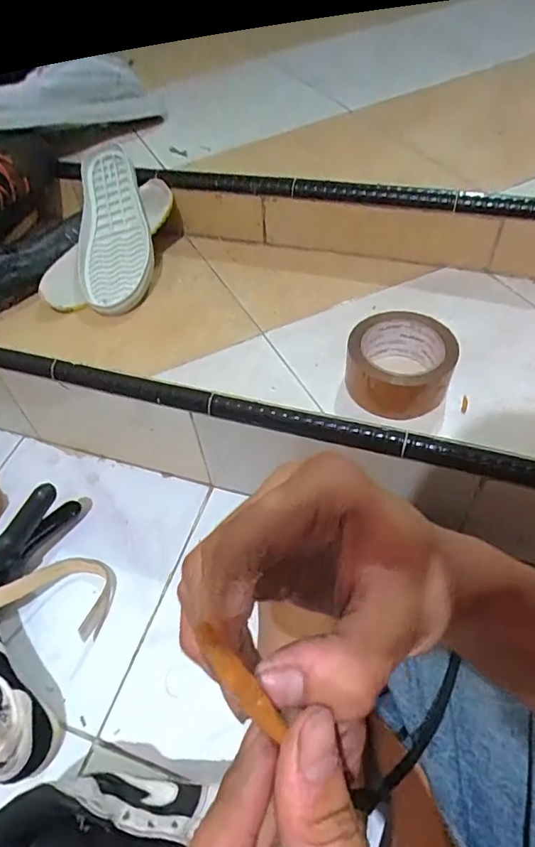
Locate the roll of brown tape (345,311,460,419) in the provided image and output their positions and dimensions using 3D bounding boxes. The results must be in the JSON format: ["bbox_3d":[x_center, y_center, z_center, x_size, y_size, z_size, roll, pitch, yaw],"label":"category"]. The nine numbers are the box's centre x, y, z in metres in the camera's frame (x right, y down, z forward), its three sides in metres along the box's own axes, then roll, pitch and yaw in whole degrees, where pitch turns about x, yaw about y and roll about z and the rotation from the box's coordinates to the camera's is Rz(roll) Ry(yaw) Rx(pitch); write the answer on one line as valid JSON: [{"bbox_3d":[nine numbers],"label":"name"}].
[{"bbox_3d":[0.131,-0.059,0.499,0.100,0.054,0.106,15,55,15],"label":"roll of brown tape"}]

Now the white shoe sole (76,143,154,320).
[{"bbox_3d":[-0.204,-0.253,0.651,0.094,0.028,0.246,-10,74,-2],"label":"white shoe sole"}]

